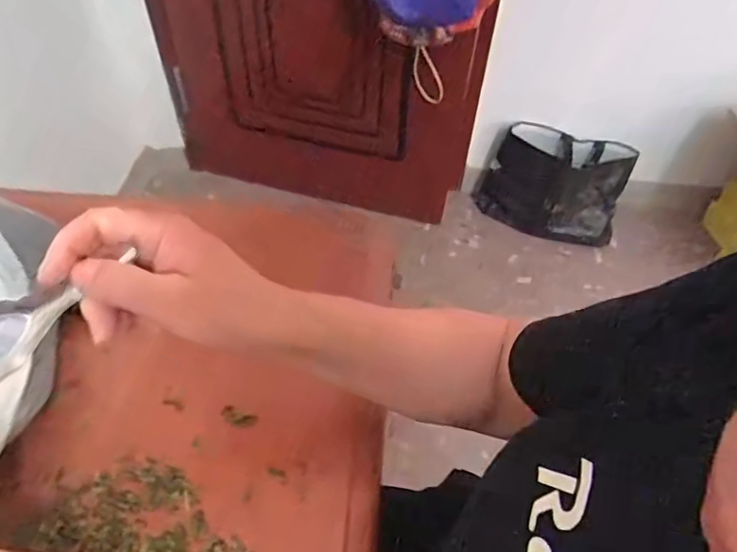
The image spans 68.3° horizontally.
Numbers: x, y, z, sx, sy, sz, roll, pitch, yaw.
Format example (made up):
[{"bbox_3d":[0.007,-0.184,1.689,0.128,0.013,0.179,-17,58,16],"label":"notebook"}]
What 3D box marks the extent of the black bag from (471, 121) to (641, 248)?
[{"bbox_3d":[0.502,-0.253,1.518,0.359,0.266,0.200,10,49,6],"label":"black bag"}]

